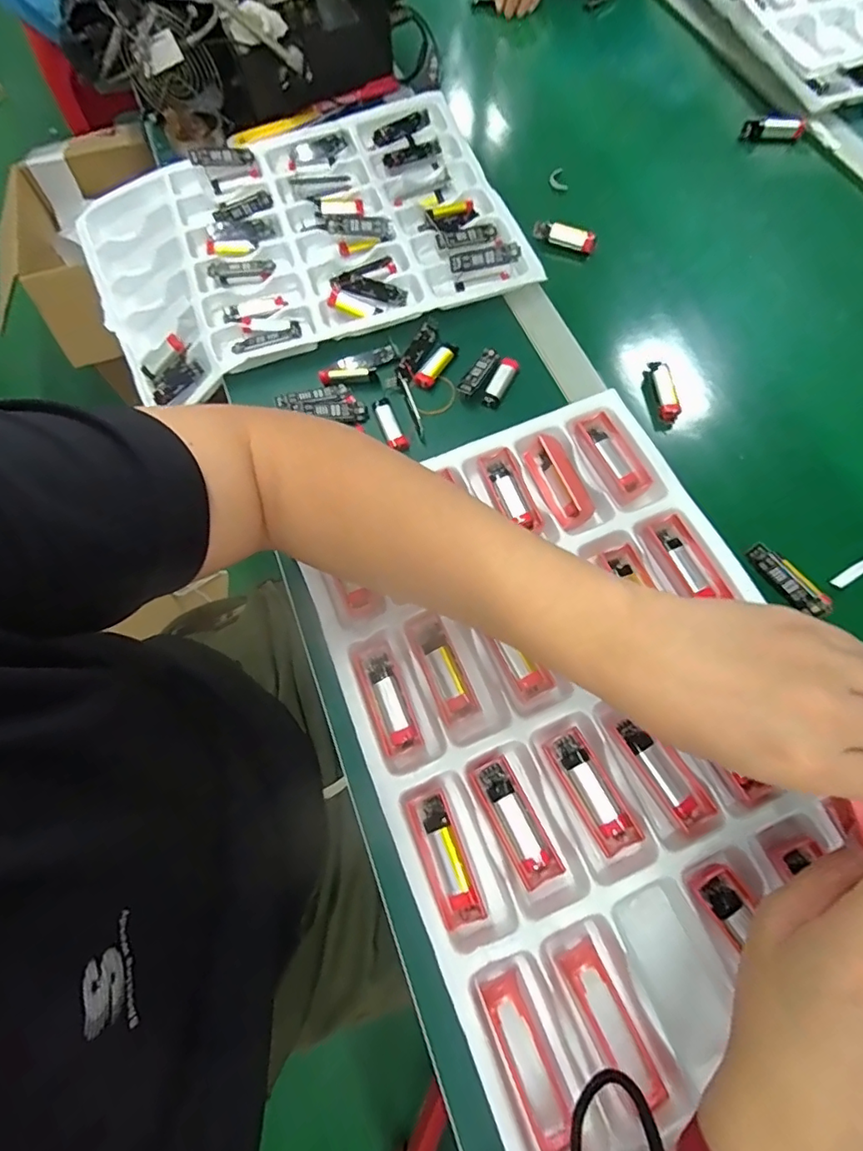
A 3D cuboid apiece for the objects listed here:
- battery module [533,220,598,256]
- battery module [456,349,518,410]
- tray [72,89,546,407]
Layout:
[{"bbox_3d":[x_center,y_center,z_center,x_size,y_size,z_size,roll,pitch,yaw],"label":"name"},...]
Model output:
[{"bbox_3d":[0.143,-0.365,0.570,0.069,0.016,0.017,23,71,11],"label":"battery module"},{"bbox_3d":[0.056,-0.189,0.494,0.040,0.012,0.063,24,72,11],"label":"battery module"},{"bbox_3d":[-0.143,-0.358,0.575,0.443,0.053,0.327,-22,69,-6],"label":"tray"}]

